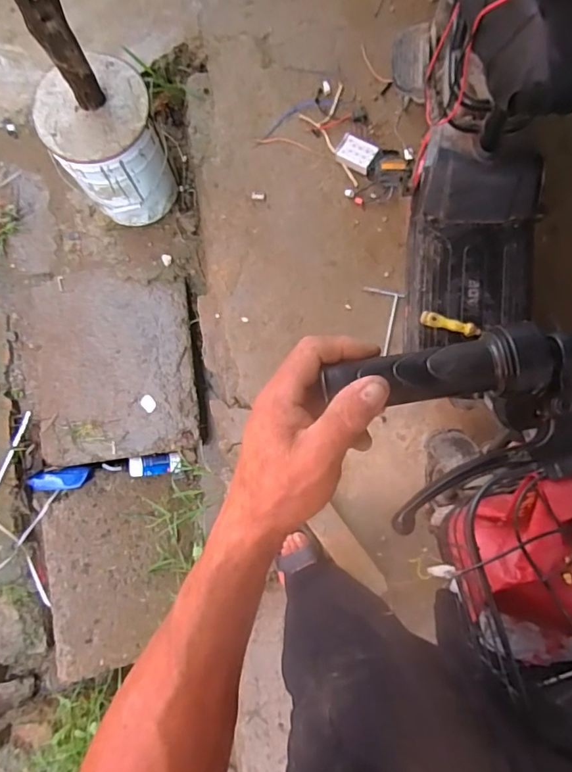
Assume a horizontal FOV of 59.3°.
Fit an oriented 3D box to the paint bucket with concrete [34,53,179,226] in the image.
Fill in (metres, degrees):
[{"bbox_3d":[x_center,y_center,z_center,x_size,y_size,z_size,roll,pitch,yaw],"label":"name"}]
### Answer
[{"bbox_3d":[-0.462,-0.659,1.392,0.266,0.343,0.282,0,85,3],"label":"paint bucket with concrete"}]

